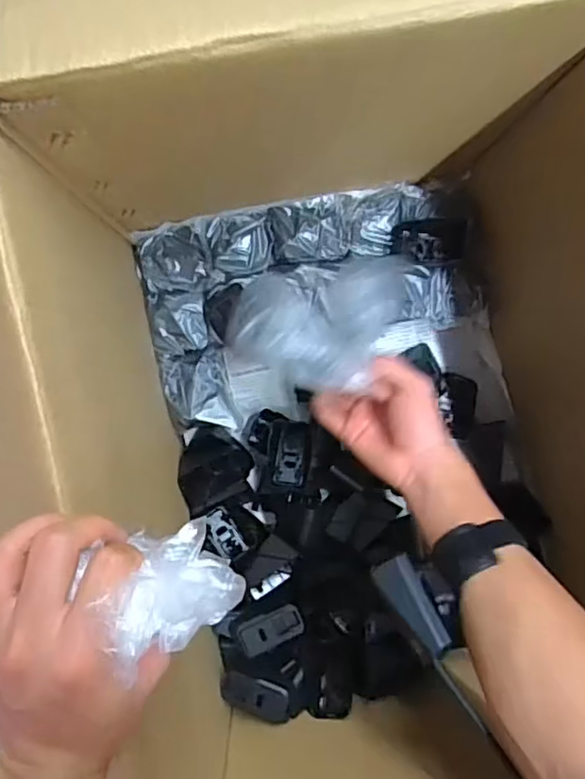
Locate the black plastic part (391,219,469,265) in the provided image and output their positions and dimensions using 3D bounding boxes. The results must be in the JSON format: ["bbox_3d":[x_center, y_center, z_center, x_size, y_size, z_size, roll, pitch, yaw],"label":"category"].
[{"bbox_3d":[0.141,-0.151,0.633,0.076,0.016,0.045,-1,94,-2],"label":"black plastic part"}]

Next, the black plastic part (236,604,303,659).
[{"bbox_3d":[-0.022,0.248,0.643,0.069,0.012,0.036,-28,75,4],"label":"black plastic part"}]

